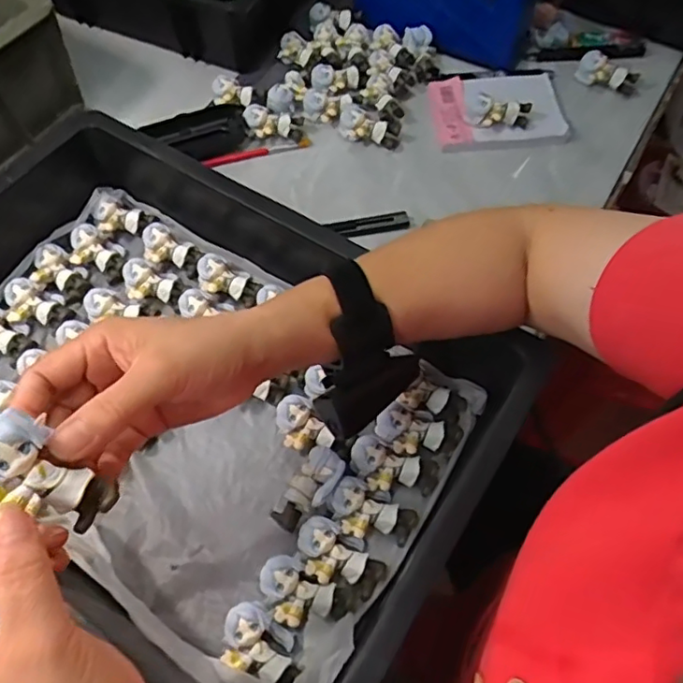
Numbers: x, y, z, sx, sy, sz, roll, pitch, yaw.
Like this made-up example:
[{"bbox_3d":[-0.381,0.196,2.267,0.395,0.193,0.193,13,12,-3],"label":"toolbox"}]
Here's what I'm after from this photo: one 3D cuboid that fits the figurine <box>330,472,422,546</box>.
[{"bbox_3d":[0.021,0.118,0.408,0.061,0.023,0.038,17,62,9],"label":"figurine"}]

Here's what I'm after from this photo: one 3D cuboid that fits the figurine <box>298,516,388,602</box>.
[{"bbox_3d":[-0.001,0.147,0.400,0.062,0.021,0.037,22,64,12],"label":"figurine"}]

